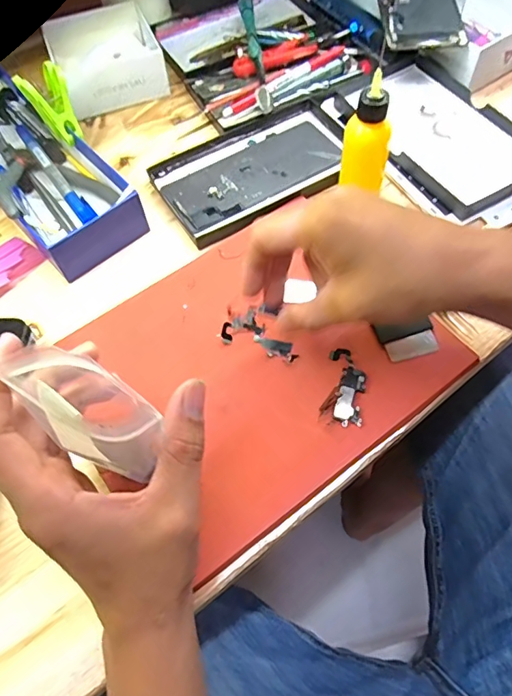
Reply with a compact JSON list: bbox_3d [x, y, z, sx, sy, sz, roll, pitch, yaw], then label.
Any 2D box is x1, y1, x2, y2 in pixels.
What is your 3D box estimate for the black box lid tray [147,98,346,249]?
[{"bbox_3d":[0.001,-0.162,0.438,0.173,0.011,0.106,-28,67,-12],"label":"black box lid tray"}]

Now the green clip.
[{"bbox_3d":[-0.165,-0.201,0.406,0.035,0.058,0.015,-42,34,-13],"label":"green clip"}]

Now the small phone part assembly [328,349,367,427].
[{"bbox_3d":[0.062,0.025,0.326,0.023,0.007,0.054,-1,64,1],"label":"small phone part assembly"}]

